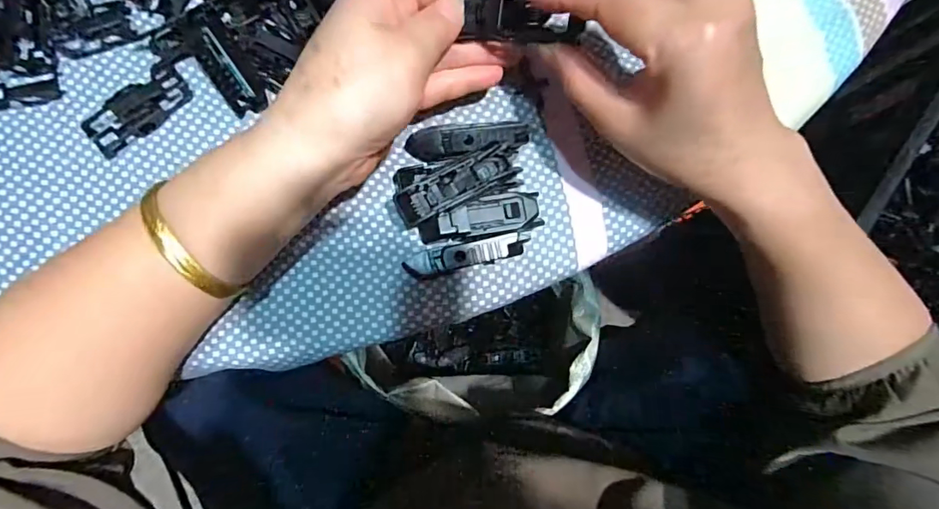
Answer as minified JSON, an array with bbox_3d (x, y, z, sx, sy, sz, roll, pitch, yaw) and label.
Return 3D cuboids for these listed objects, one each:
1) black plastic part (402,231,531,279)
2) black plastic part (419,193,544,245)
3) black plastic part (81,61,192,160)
[{"bbox_3d":[-0.001,0.001,0.252,0.064,0.022,0.013,-14,86,-5],"label":"black plastic part"},{"bbox_3d":[0.006,-0.019,0.259,0.065,0.016,0.020,-9,86,-5],"label":"black plastic part"},{"bbox_3d":[-0.176,-0.076,0.253,0.057,0.011,0.023,-44,89,-6],"label":"black plastic part"}]

